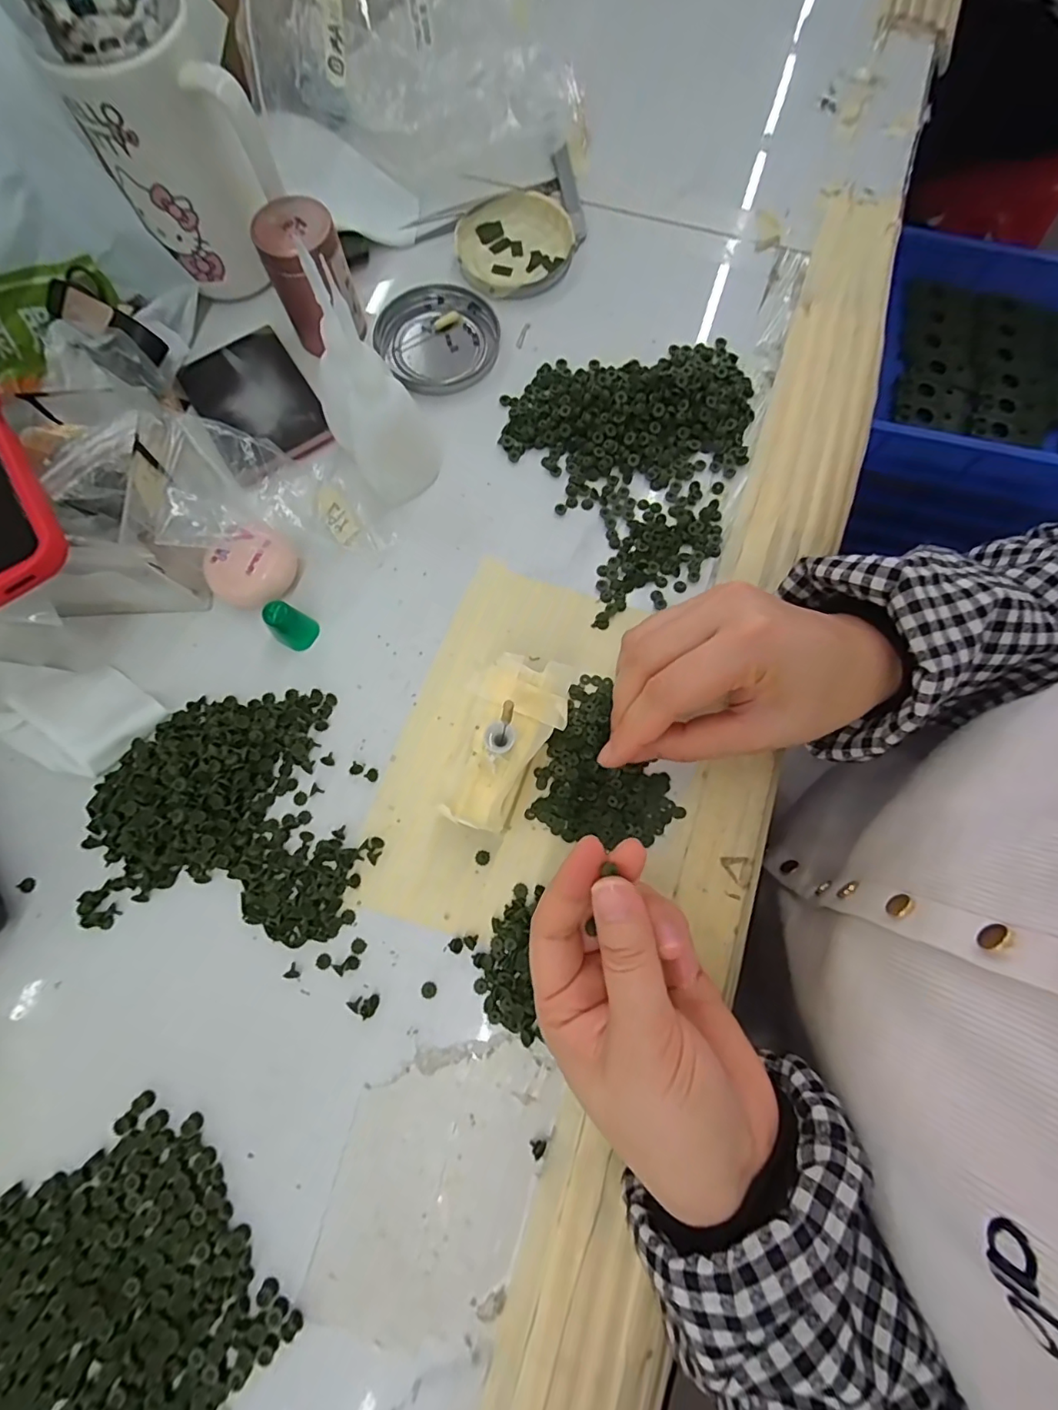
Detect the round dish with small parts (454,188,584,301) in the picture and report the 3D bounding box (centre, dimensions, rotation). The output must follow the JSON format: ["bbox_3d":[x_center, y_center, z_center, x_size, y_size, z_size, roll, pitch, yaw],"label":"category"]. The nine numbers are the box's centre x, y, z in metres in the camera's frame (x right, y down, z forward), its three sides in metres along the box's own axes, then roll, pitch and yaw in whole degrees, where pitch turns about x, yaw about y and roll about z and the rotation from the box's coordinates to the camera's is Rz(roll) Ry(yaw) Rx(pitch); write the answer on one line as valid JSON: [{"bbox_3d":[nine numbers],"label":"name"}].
[{"bbox_3d":[-0.011,-0.315,0.366,0.083,0.014,0.077,0,76,0],"label":"round dish with small parts"}]

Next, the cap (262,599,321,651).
[{"bbox_3d":[-0.129,-0.044,0.290,0.017,0.028,0.019,40,80,9],"label":"cap"}]

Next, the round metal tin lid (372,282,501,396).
[{"bbox_3d":[-0.059,-0.241,0.350,0.078,0.008,0.082,0,76,0],"label":"round metal tin lid"}]

